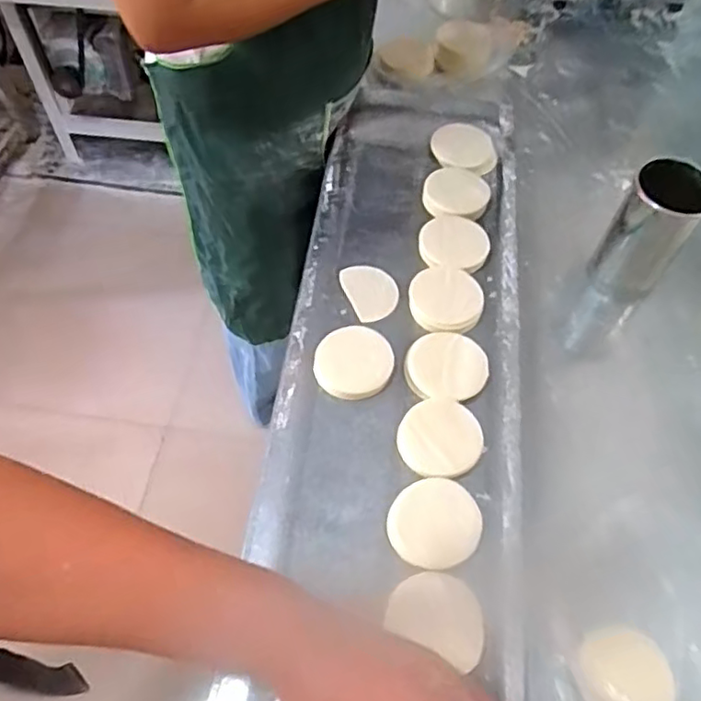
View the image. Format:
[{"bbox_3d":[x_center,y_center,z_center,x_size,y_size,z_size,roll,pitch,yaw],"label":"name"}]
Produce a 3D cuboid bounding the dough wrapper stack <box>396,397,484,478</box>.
[{"bbox_3d":[0.093,0.095,0.667,0.088,0.018,0.083,-26,63,-17],"label":"dough wrapper stack"}]

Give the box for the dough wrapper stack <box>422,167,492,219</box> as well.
[{"bbox_3d":[0.144,-0.210,0.851,0.089,0.020,0.077,5,59,0],"label":"dough wrapper stack"}]

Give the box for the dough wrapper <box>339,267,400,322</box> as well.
[{"bbox_3d":[0.025,-0.075,0.779,0.063,0.005,0.085,-20,62,-14],"label":"dough wrapper"}]

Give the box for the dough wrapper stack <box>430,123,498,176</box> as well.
[{"bbox_3d":[0.162,-0.290,0.898,0.090,0.014,0.102,-5,59,-5],"label":"dough wrapper stack"}]

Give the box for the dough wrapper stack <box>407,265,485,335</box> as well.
[{"bbox_3d":[0.115,-0.060,0.755,0.084,0.026,0.085,14,59,6],"label":"dough wrapper stack"}]

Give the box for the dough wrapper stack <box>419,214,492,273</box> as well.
[{"bbox_3d":[0.132,-0.136,0.805,0.086,0.023,0.094,5,59,0],"label":"dough wrapper stack"}]

